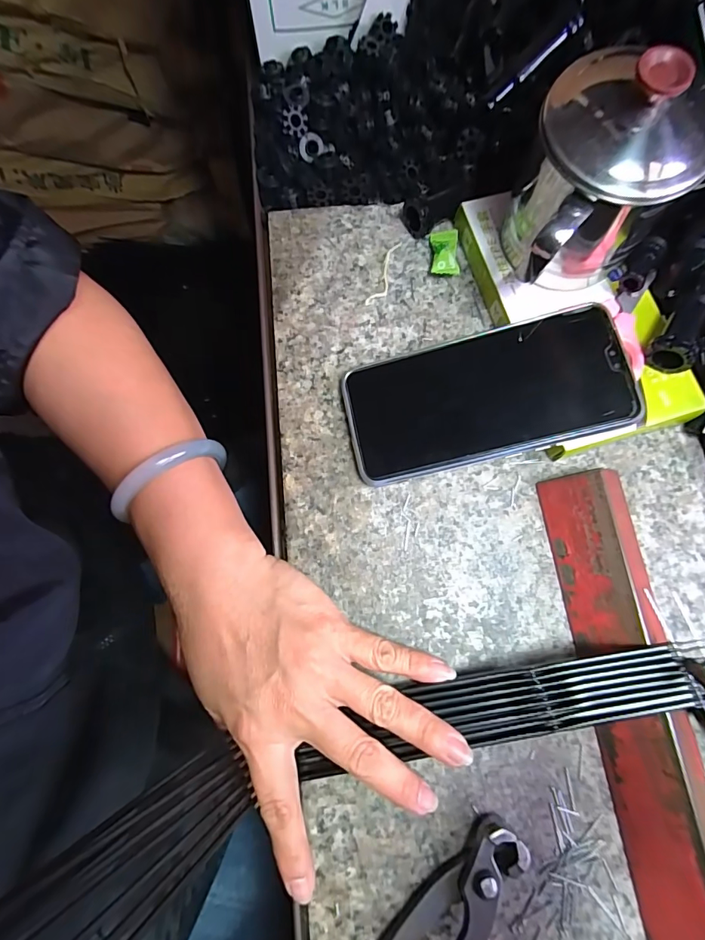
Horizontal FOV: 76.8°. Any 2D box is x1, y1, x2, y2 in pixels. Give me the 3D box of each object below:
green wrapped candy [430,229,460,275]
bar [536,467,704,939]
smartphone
[{"bbox_3d":[0.062,-0.146,0.299,0.018,0.010,0.032,2,77,2],"label":"green wrapped candy"},{"bbox_3d":[0.150,0.113,0.229,0.047,0.027,0.227,-8,77,-1],"label":"bar"},{"bbox_3d":[0.074,-0.042,0.257,0.155,0.006,0.074,-13,76,8],"label":"smartphone"}]

